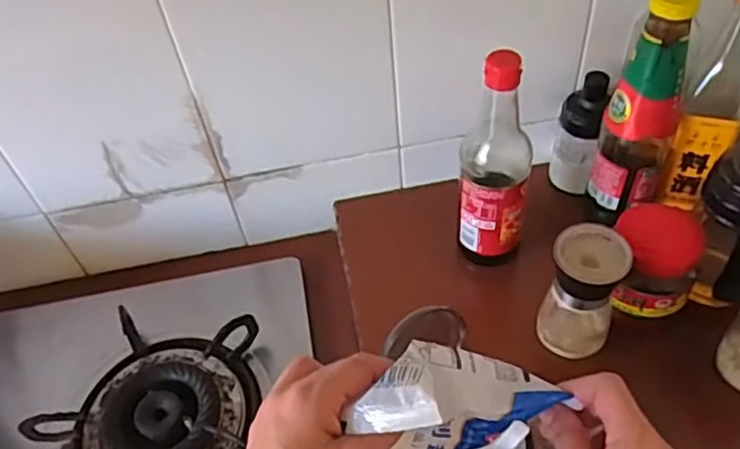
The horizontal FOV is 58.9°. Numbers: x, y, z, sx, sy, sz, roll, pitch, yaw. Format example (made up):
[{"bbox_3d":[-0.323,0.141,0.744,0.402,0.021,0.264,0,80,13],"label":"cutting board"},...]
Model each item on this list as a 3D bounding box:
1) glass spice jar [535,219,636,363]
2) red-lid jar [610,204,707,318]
[{"bbox_3d":[0.189,0.062,0.588,0.061,0.121,0.060,-3,50,4],"label":"glass spice jar"},{"bbox_3d":[0.258,0.036,0.597,0.070,0.081,0.068,-3,50,4],"label":"red-lid jar"}]

